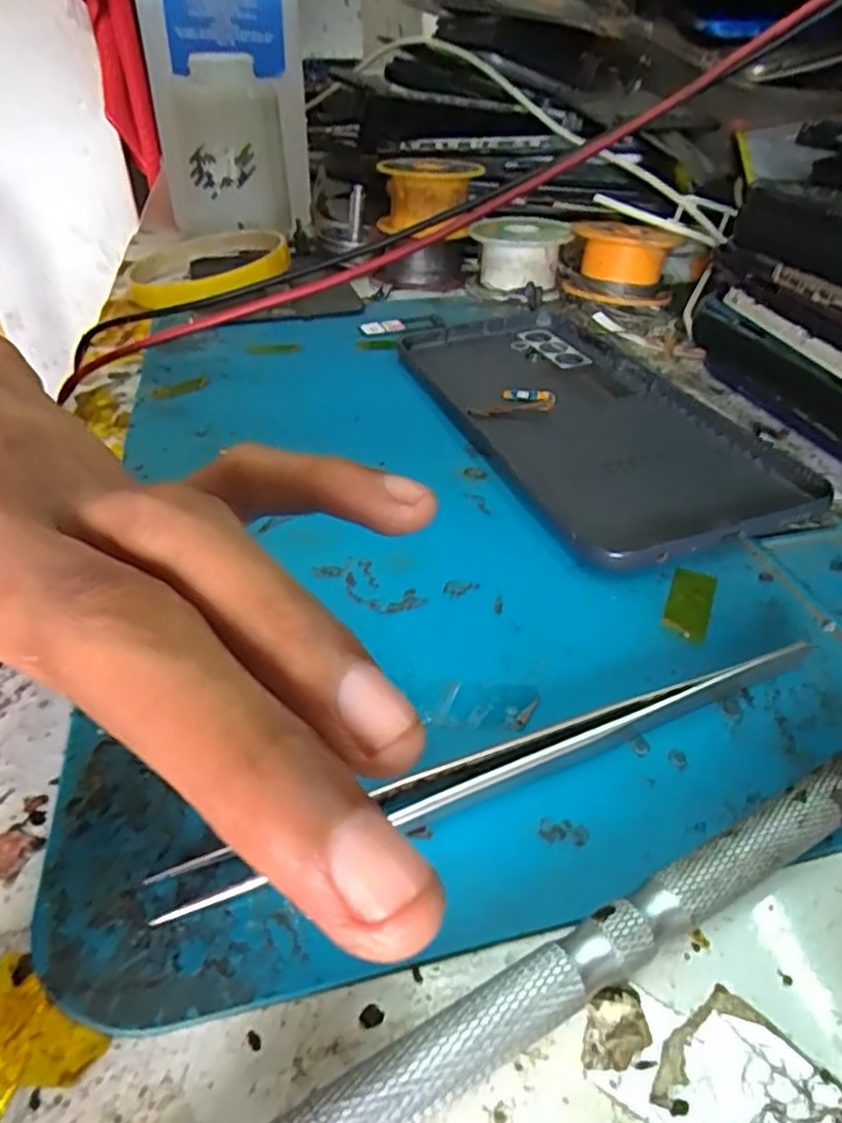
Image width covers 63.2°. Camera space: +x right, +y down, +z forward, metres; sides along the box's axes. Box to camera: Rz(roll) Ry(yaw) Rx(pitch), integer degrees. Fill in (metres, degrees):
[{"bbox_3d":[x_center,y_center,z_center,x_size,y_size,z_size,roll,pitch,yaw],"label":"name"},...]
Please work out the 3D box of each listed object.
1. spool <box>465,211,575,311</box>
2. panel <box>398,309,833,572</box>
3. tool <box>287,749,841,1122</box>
[{"bbox_3d":[0.048,-0.154,0.346,0.049,0.029,0.056,5,39,7],"label":"spool"},{"bbox_3d":[0.051,-0.053,0.238,0.076,0.008,0.168,-14,40,-16],"label":"panel"},{"bbox_3d":[0.020,0.058,0.095,0.145,0.009,0.008,-21,42,-22],"label":"tool"}]

